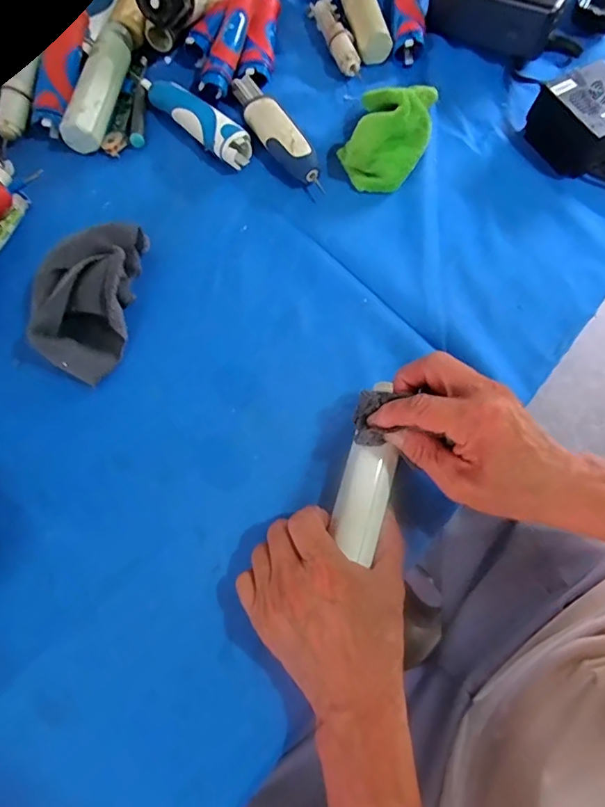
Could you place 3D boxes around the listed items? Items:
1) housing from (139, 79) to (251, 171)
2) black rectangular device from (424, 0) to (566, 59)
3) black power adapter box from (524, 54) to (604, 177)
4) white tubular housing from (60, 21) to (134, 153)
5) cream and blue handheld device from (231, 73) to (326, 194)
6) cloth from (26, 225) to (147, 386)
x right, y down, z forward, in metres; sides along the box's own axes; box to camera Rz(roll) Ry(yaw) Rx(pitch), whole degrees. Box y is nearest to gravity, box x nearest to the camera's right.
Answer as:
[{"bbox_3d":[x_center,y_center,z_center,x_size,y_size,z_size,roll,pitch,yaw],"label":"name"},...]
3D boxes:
[{"bbox_3d":[-0.101,-0.274,0.442,0.133,0.024,0.032,43,76,11],"label":"housing"},{"bbox_3d":[0.197,-0.408,0.477,0.129,0.054,0.053,24,73,6],"label":"black rectangular device"},{"bbox_3d":[0.265,-0.266,0.434,0.074,0.048,0.082,-30,75,-11],"label":"black power adapter box"},{"bbox_3d":[-0.194,-0.311,0.453,0.036,0.030,0.141,11,72,2],"label":"white tubular housing"},{"bbox_3d":[-0.026,-0.255,0.434,0.029,0.027,0.137,-30,75,-11],"label":"cream and blue handheld device"},{"bbox_3d":[-0.176,-0.088,0.376,0.073,0.036,0.134,6,72,0],"label":"cloth"}]

